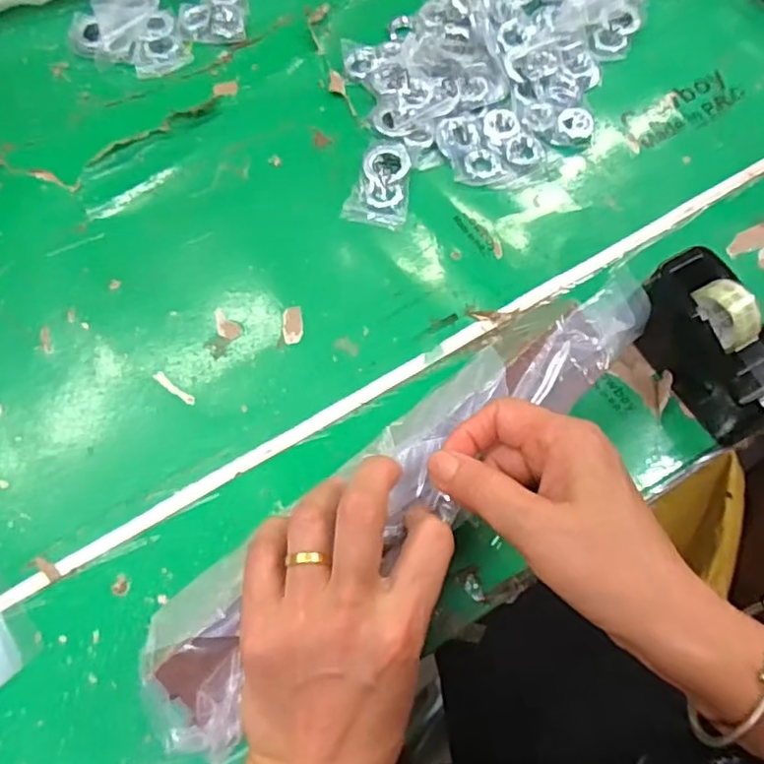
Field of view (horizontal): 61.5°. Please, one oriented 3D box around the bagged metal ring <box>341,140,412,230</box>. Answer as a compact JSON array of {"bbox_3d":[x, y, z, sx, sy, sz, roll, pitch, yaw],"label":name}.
[{"bbox_3d":[0.000,-0.154,0.494,0.044,0.008,0.073,13,68,6],"label":"bagged metal ring"}]

